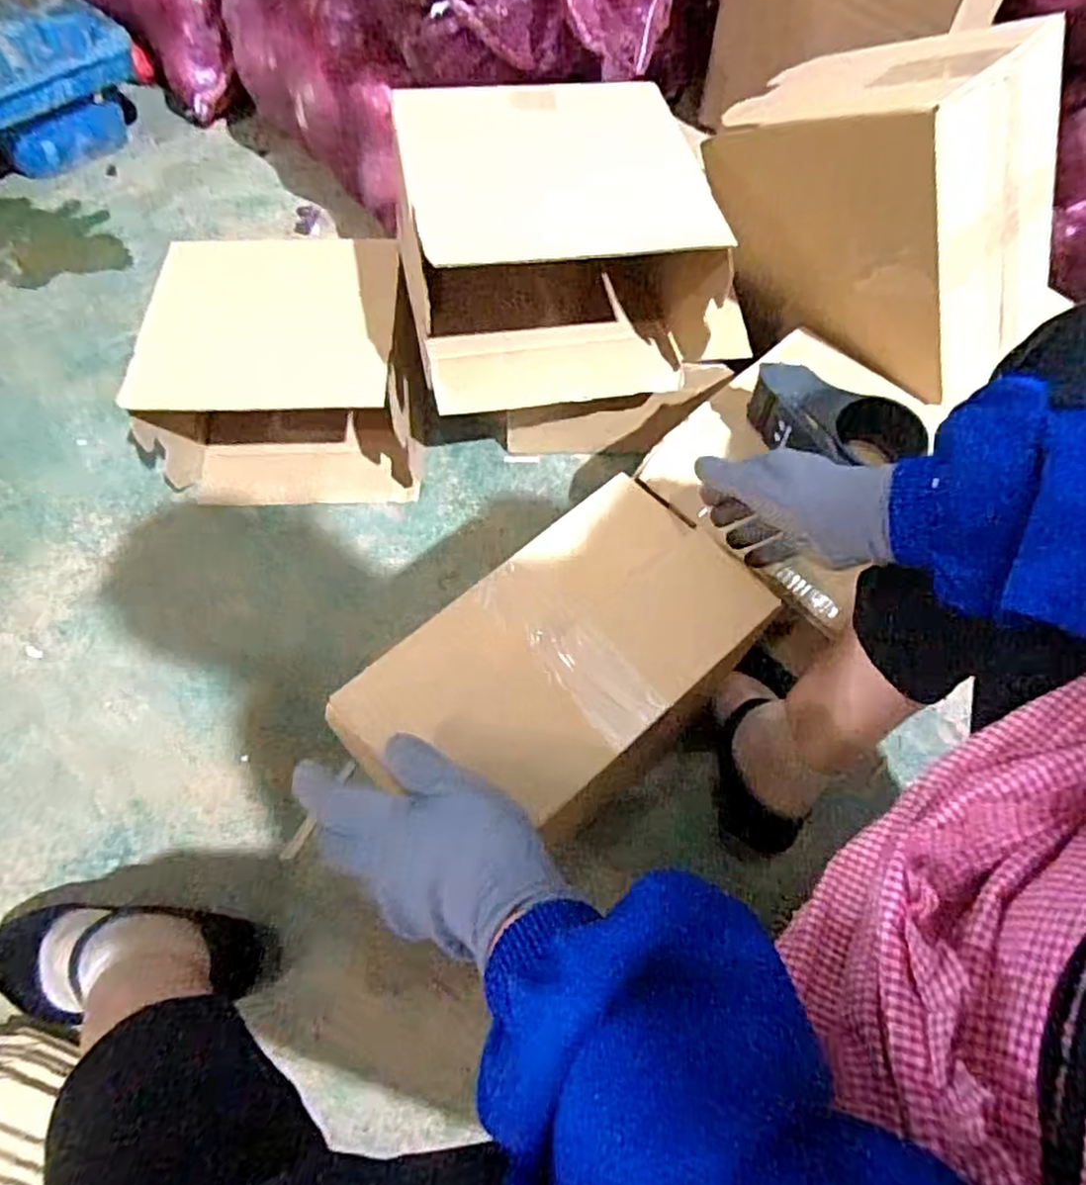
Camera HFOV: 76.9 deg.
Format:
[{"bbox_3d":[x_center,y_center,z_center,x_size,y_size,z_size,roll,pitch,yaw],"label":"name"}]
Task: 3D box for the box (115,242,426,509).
[{"bbox_3d":[-0.287,-0.252,0.778,0.275,0.164,0.260,-3,61,-1],"label":"box"}]

